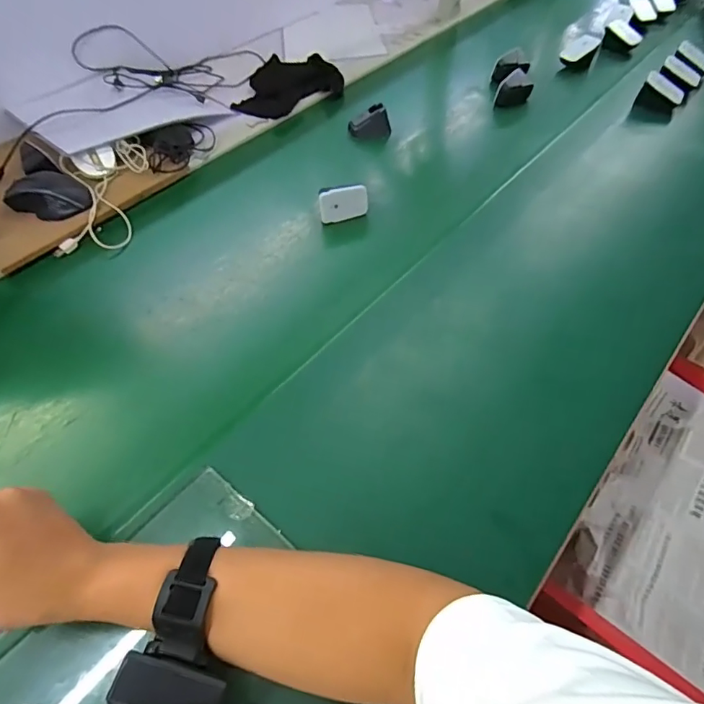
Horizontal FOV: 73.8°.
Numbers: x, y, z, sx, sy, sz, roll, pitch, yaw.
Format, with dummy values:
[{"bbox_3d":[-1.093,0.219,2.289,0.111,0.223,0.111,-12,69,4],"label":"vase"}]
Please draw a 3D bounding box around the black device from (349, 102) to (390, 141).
[{"bbox_3d":[0.030,-0.386,0.793,0.070,0.047,0.028,-8,54,-6],"label":"black device"}]

